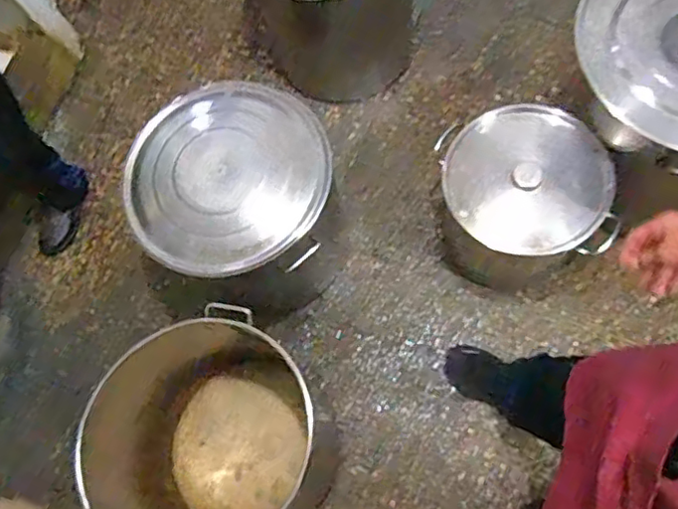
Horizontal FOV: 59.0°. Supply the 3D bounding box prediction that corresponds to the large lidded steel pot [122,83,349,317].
[{"bbox_3d":[-0.224,-0.097,1.468,0.415,0.468,0.414,-2,71,7],"label":"large lidded steel pot"}]

